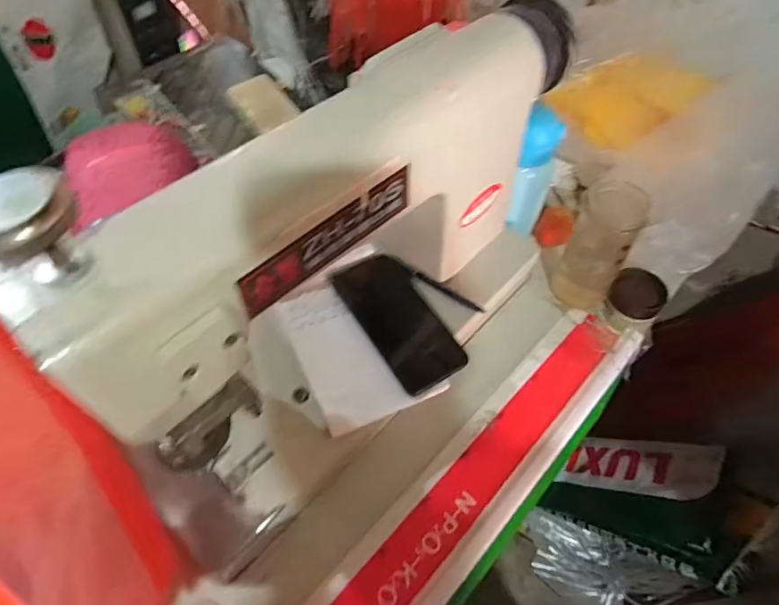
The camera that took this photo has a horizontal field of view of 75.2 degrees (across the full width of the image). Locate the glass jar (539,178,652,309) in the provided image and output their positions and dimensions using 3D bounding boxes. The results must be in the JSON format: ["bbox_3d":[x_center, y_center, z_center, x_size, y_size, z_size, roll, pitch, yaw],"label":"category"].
[{"bbox_3d":[0.240,-0.072,0.607,0.069,0.165,0.087,4,56,3],"label":"glass jar"}]

